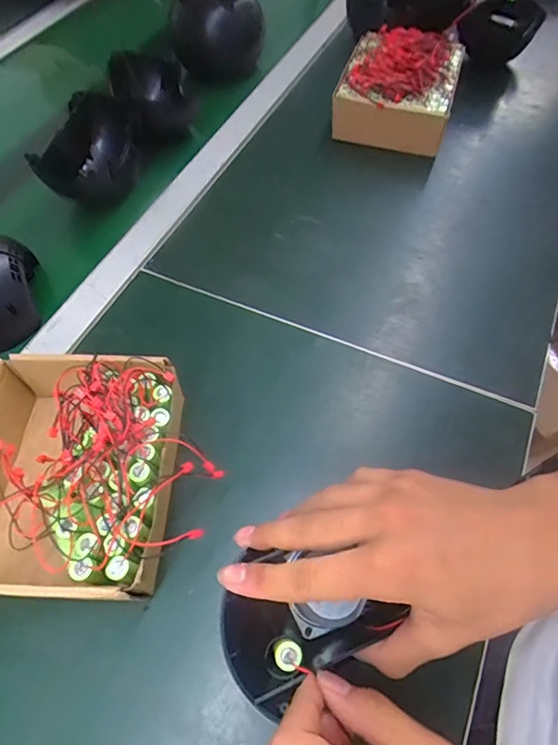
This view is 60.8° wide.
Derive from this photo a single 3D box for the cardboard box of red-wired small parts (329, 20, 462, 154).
[{"bbox_3d":[0.155,-0.377,0.615,0.142,0.073,0.177,15,60,9],"label":"cardboard box of red-wired small parts"}]

